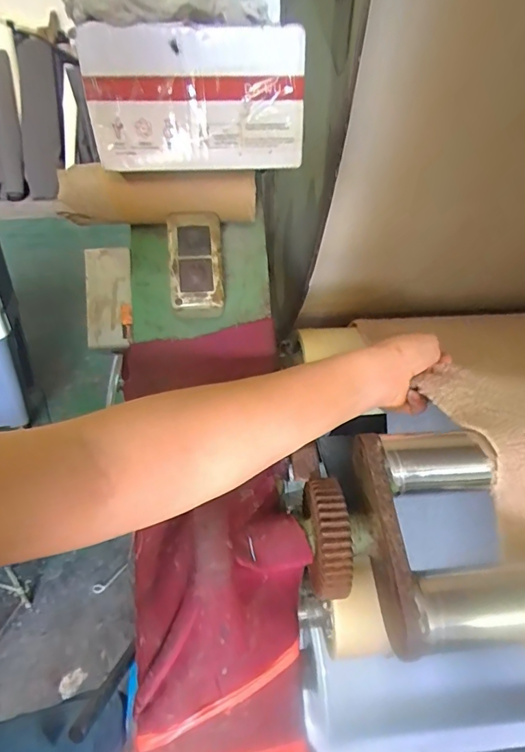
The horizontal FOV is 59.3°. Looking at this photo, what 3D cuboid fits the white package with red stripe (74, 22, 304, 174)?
[{"bbox_3d":[-0.045,-0.189,0.319,0.142,0.085,0.030,1,35,1],"label":"white package with red stripe"}]

